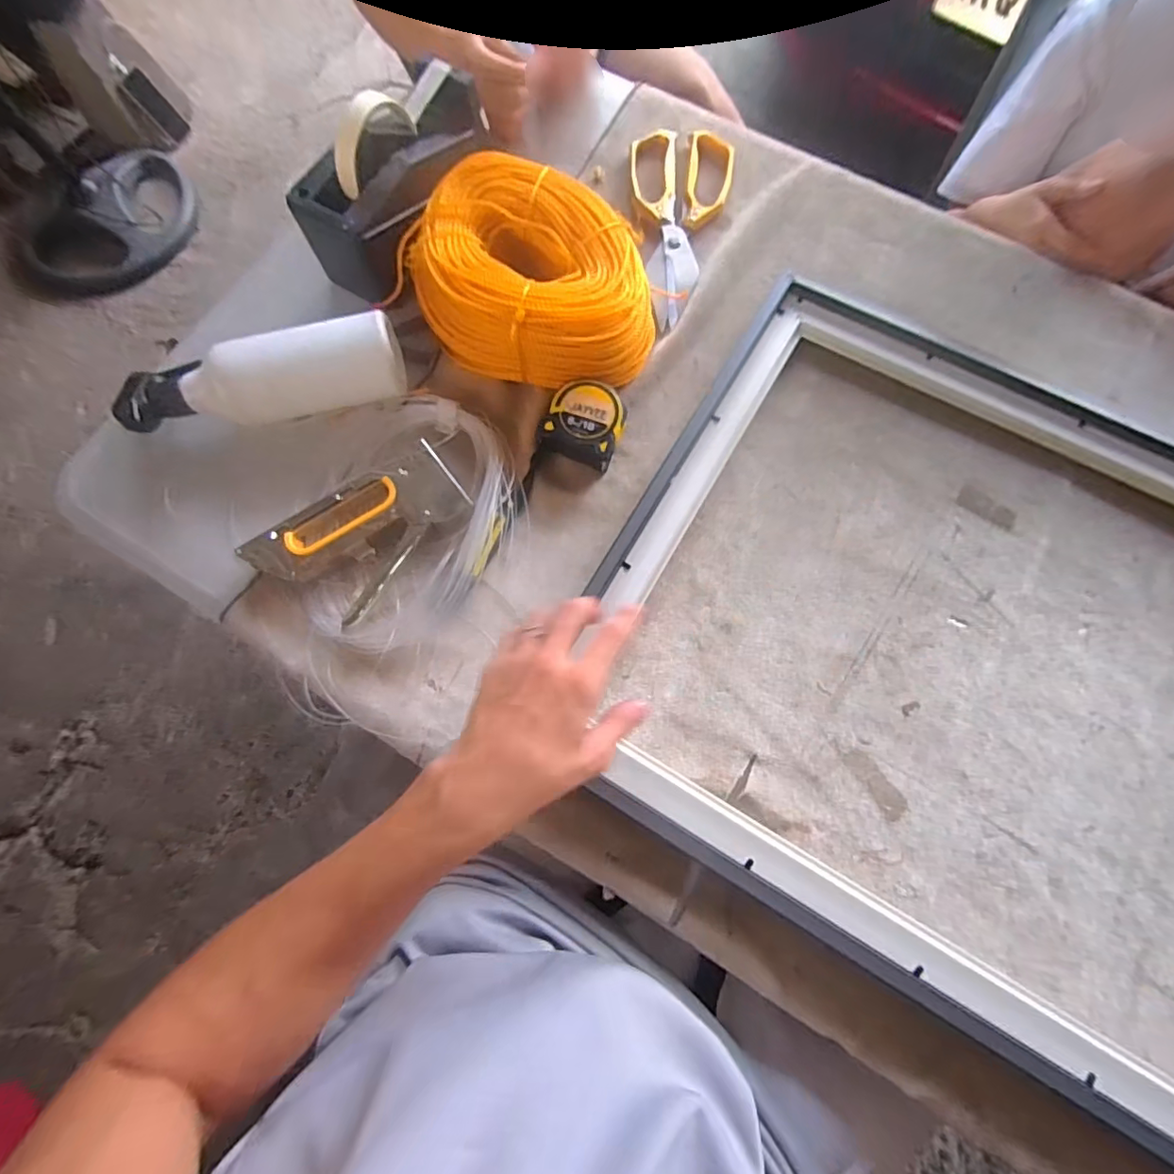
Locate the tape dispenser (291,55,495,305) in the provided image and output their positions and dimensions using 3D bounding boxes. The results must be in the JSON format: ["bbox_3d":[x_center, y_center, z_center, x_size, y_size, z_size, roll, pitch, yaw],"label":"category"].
[{"bbox_3d":[-0.168,-0.371,0.488,0.087,0.108,0.200,30,78,9],"label":"tape dispenser"}]

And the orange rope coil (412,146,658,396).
[{"bbox_3d":[-0.045,-0.275,0.485,0.215,0.079,0.187,3,75,3],"label":"orange rope coil"}]

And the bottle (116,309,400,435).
[{"bbox_3d":[-0.275,-0.181,0.466,0.227,0.076,0.057,-13,75,-2],"label":"bottle"}]

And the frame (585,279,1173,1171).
[{"bbox_3d":[0.324,0.056,0.418,0.607,0.032,0.501,29,78,9],"label":"frame"}]

